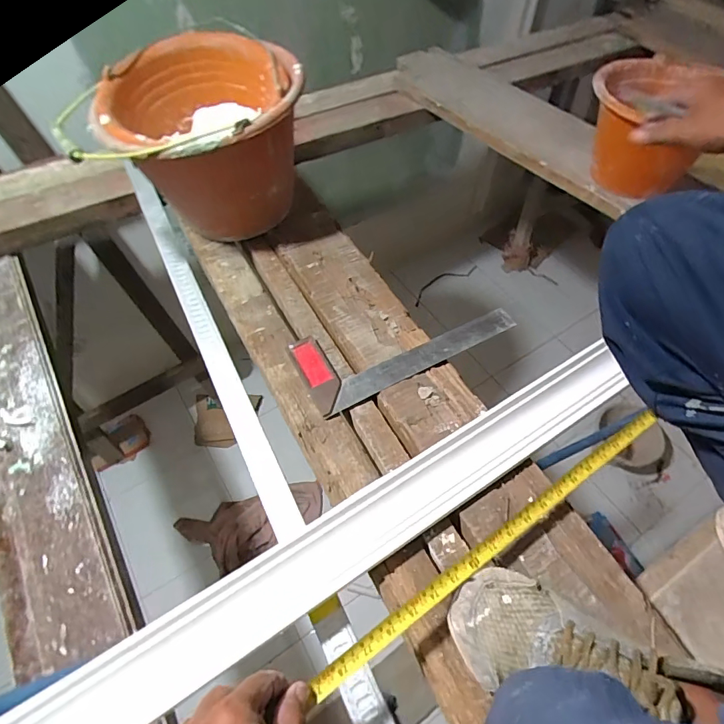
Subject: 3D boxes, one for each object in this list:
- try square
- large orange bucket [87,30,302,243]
[{"bbox_3d":[0.059,-0.033,0.603,0.293,0.012,0.114,-23,59,-14],"label":"try square"},{"bbox_3d":[-0.231,-0.335,0.690,0.268,0.204,0.294,0,56,0],"label":"large orange bucket"}]

